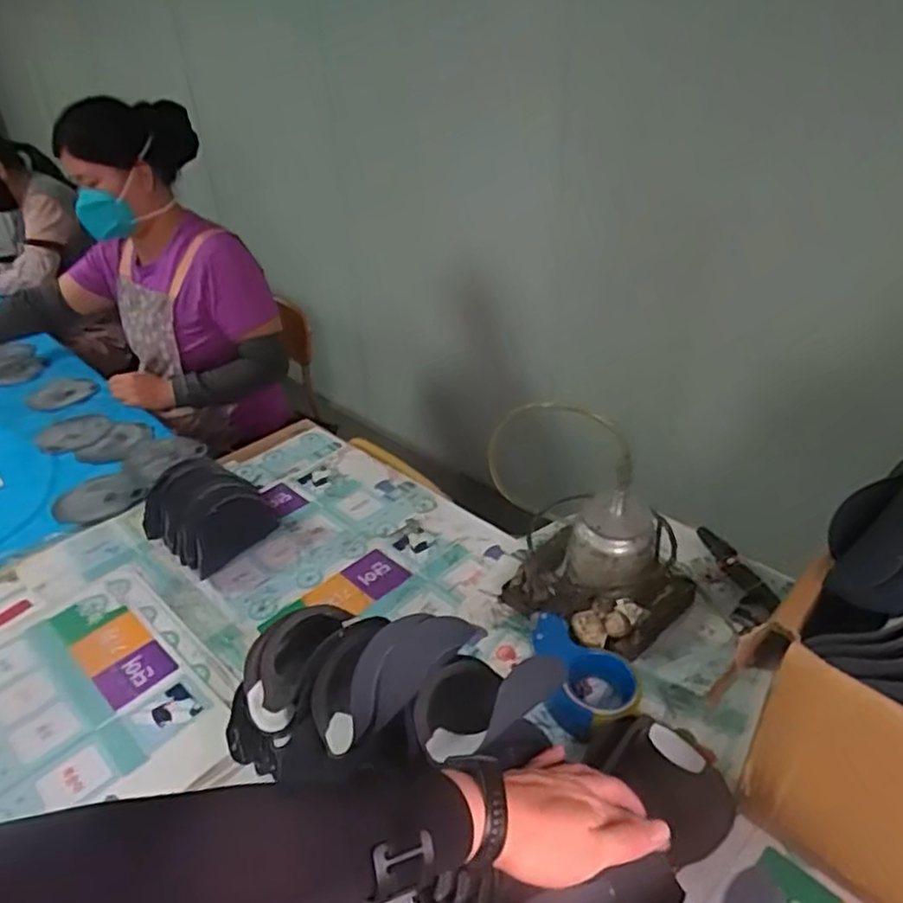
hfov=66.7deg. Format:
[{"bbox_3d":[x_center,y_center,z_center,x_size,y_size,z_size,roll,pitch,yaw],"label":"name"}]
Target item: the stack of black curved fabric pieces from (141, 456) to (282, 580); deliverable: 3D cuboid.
[{"bbox_3d":[-0.381,0.097,1.055,0.164,0.108,0.144,22,41,33],"label":"stack of black curved fabric pieces"}]

